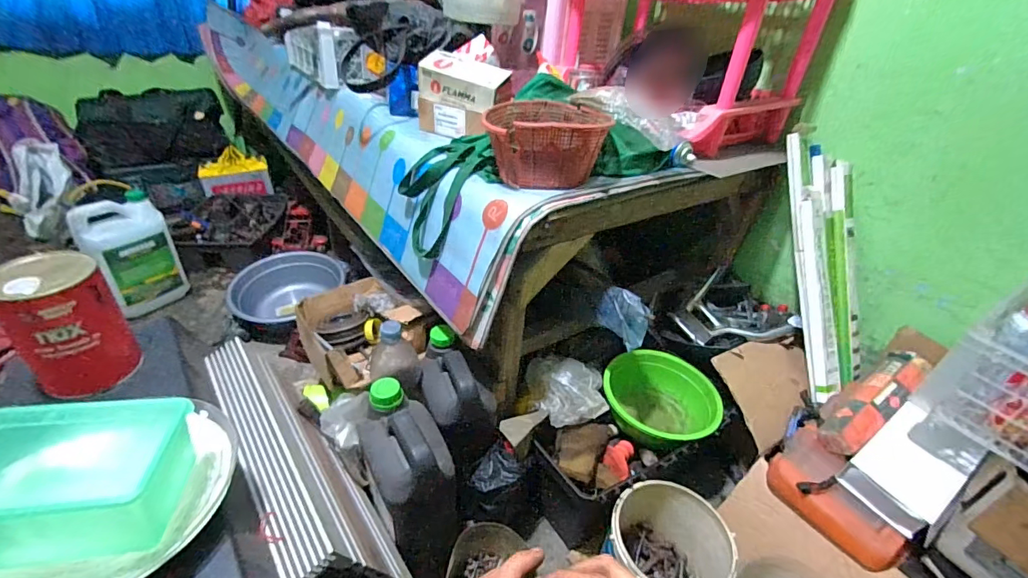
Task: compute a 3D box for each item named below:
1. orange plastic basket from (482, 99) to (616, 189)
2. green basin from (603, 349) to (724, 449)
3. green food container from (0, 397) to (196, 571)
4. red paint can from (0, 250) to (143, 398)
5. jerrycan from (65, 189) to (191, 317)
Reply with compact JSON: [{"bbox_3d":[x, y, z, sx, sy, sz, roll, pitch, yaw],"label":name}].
[{"bbox_3d":[0.051,-0.237,0.737,0.191,0.095,0.157,5,34,-1],"label":"orange plastic basket"},{"bbox_3d":[0.282,0.236,0.913,0.218,0.100,0.208,4,34,-3],"label":"green basin"},{"bbox_3d":[-0.383,0.161,0.390,0.166,0.089,0.115,-3,35,-12],"label":"green food container"},{"bbox_3d":[-0.536,0.043,0.550,0.090,0.152,0.096,30,41,32],"label":"red paint can"},{"bbox_3d":[-1.035,-0.086,1.227,0.105,0.305,0.193,16,35,15],"label":"jerrycan"}]

